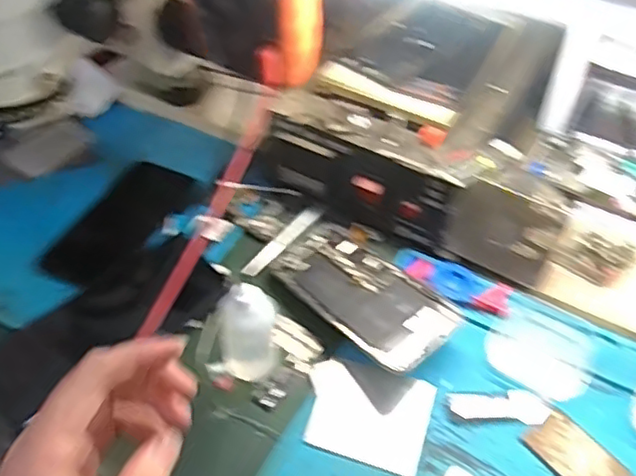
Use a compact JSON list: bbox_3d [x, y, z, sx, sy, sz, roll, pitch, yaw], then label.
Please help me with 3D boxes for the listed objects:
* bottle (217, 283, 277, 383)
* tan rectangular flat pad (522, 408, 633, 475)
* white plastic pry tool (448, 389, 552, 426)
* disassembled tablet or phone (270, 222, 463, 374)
[{"bbox_3d":[-0.046,0.061,0.416,0.036,0.075,0.031,-6,47,-7],"label":"bottle"},{"bbox_3d":[0.163,0.138,0.394,0.037,0.004,0.058,-30,54,-26],"label":"tan rectangular flat pad"},{"bbox_3d":[0.121,0.109,0.415,0.066,0.006,0.023,4,47,2],"label":"white plastic pry tool"},{"bbox_3d":[0.030,0.039,0.465,0.067,0.007,0.149,-38,50,-21],"label":"disassembled tablet or phone"}]

